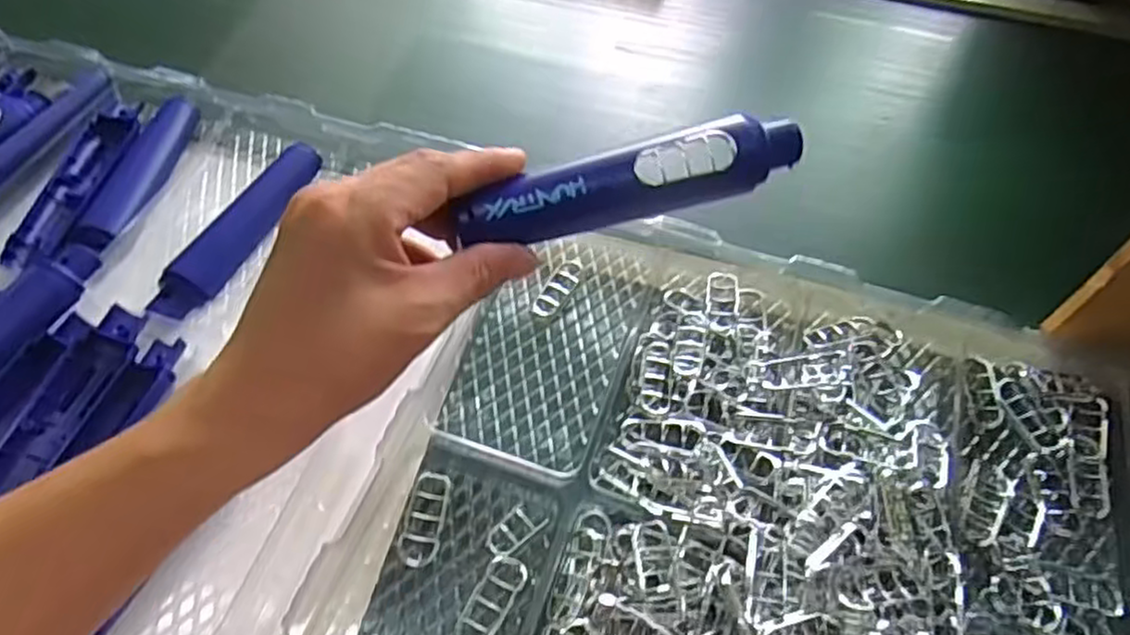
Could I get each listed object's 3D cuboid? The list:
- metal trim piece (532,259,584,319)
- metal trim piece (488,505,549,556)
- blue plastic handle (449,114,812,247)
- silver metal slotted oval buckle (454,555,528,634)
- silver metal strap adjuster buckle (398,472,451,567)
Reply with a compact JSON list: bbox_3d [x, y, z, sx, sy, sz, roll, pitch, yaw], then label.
[{"bbox_3d":[-0.003,-0.022,0.514,0.019,0.004,0.058,24,59,15],"label":"metal trim piece"},{"bbox_3d":[-0.029,0.121,0.413,0.035,0.004,0.019,-32,62,-21],"label":"metal trim piece"},{"bbox_3d":[0.033,-0.064,0.337,0.168,0.026,0.025,-16,58,-12],"label":"blue plastic handle"},{"bbox_3d":[-0.040,0.154,0.390,0.024,0.006,0.054,15,58,24],"label":"silver metal slotted oval buckle"},{"bbox_3d":[-0.081,0.115,0.414,0.023,0.008,0.056,6,56,2],"label":"silver metal strap adjuster buckle"}]

